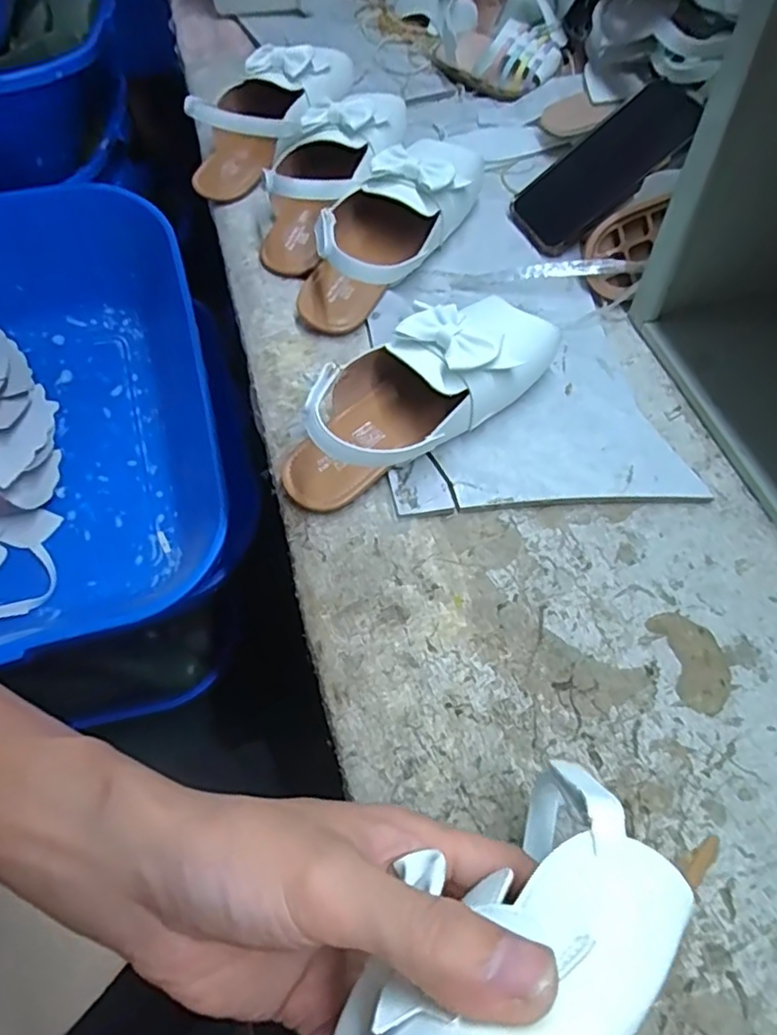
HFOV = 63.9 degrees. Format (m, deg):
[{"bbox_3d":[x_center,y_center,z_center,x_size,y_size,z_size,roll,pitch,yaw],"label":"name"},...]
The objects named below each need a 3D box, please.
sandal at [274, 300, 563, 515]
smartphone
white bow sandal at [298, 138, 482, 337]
[{"bbox_3d":[0.016,-0.088,0.421,0.206,0.065,0.091,-36,67,-17],"label":"sandal"},{"bbox_3d":[0.174,-0.286,0.511,0.147,0.011,0.079,-34,63,25],"label":"smartphone"},{"bbox_3d":[0.003,-0.235,0.500,0.084,0.083,0.202,38,81,19],"label":"white bow sandal"}]

